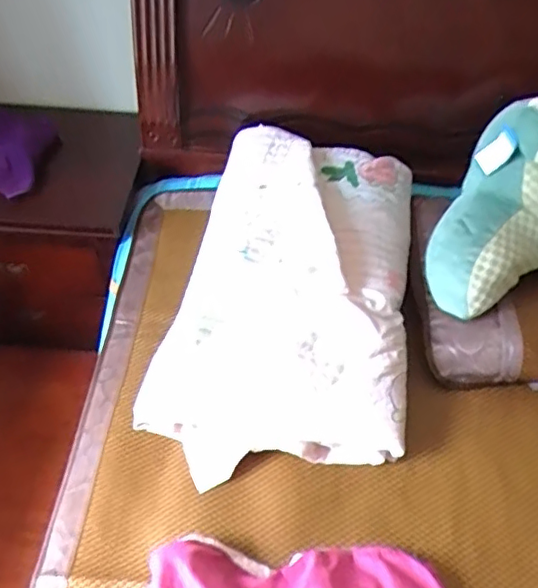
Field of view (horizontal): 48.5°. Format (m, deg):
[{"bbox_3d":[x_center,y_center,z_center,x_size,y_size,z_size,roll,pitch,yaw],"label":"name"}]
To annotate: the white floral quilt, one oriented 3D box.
[{"bbox_3d":[0.039,-0.002,1.006,0.387,0.184,0.640,7,49,4],"label":"white floral quilt"}]

